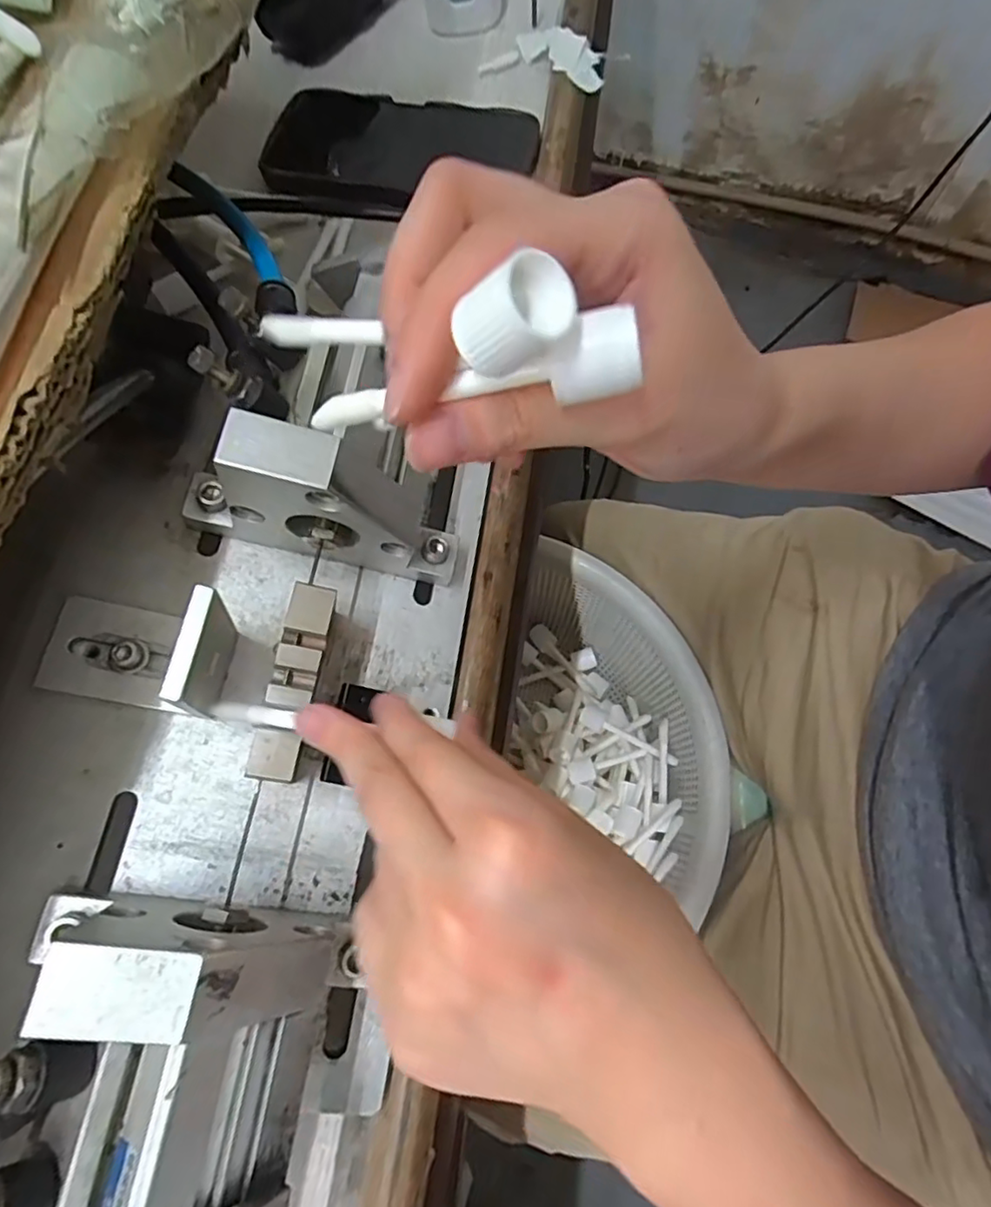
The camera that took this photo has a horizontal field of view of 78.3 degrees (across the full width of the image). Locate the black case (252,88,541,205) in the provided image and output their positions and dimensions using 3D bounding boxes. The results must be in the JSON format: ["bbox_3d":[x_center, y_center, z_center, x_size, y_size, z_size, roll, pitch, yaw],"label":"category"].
[{"bbox_3d":[-0.062,-0.287,0.383,0.170,0.010,0.084,7,71,5],"label":"black case"}]

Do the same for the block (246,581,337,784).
[{"bbox_3d":[-0.070,0.028,0.216,0.018,0.007,0.072,16,70,-21],"label":"block"}]

